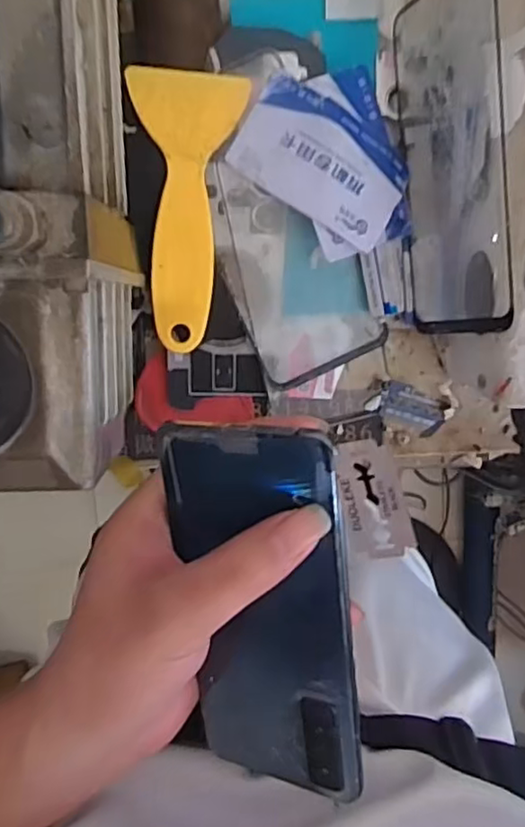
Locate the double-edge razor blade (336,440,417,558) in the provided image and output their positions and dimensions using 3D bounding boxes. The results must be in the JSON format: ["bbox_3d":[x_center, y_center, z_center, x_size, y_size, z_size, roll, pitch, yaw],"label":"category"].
[{"bbox_3d":[0.038,0.029,0.213,0.022,0.004,0.041,-5,104,22],"label":"double-edge razor blade"}]

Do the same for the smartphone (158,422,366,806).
[{"bbox_3d":[0.001,0.079,0.249,0.069,0.009,0.157,3,109,26],"label":"smartphone"}]

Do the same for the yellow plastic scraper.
[{"bbox_3d":[-0.040,-0.099,0.318,0.052,0.012,0.132,4,98,-3],"label":"yellow plastic scraper"}]

